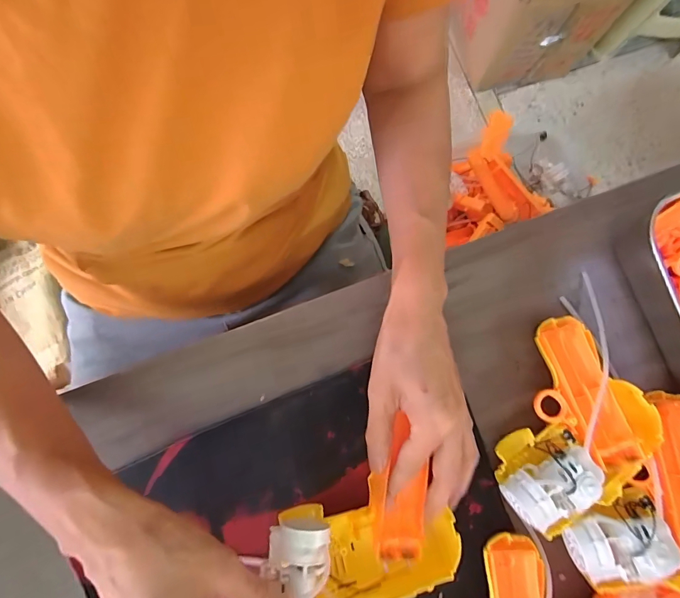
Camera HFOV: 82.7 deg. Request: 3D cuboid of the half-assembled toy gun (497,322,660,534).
[{"bbox_3d":[0.185,0.102,0.297,0.104,0.031,0.152,25,78,4],"label":"half-assembled toy gun"}]

